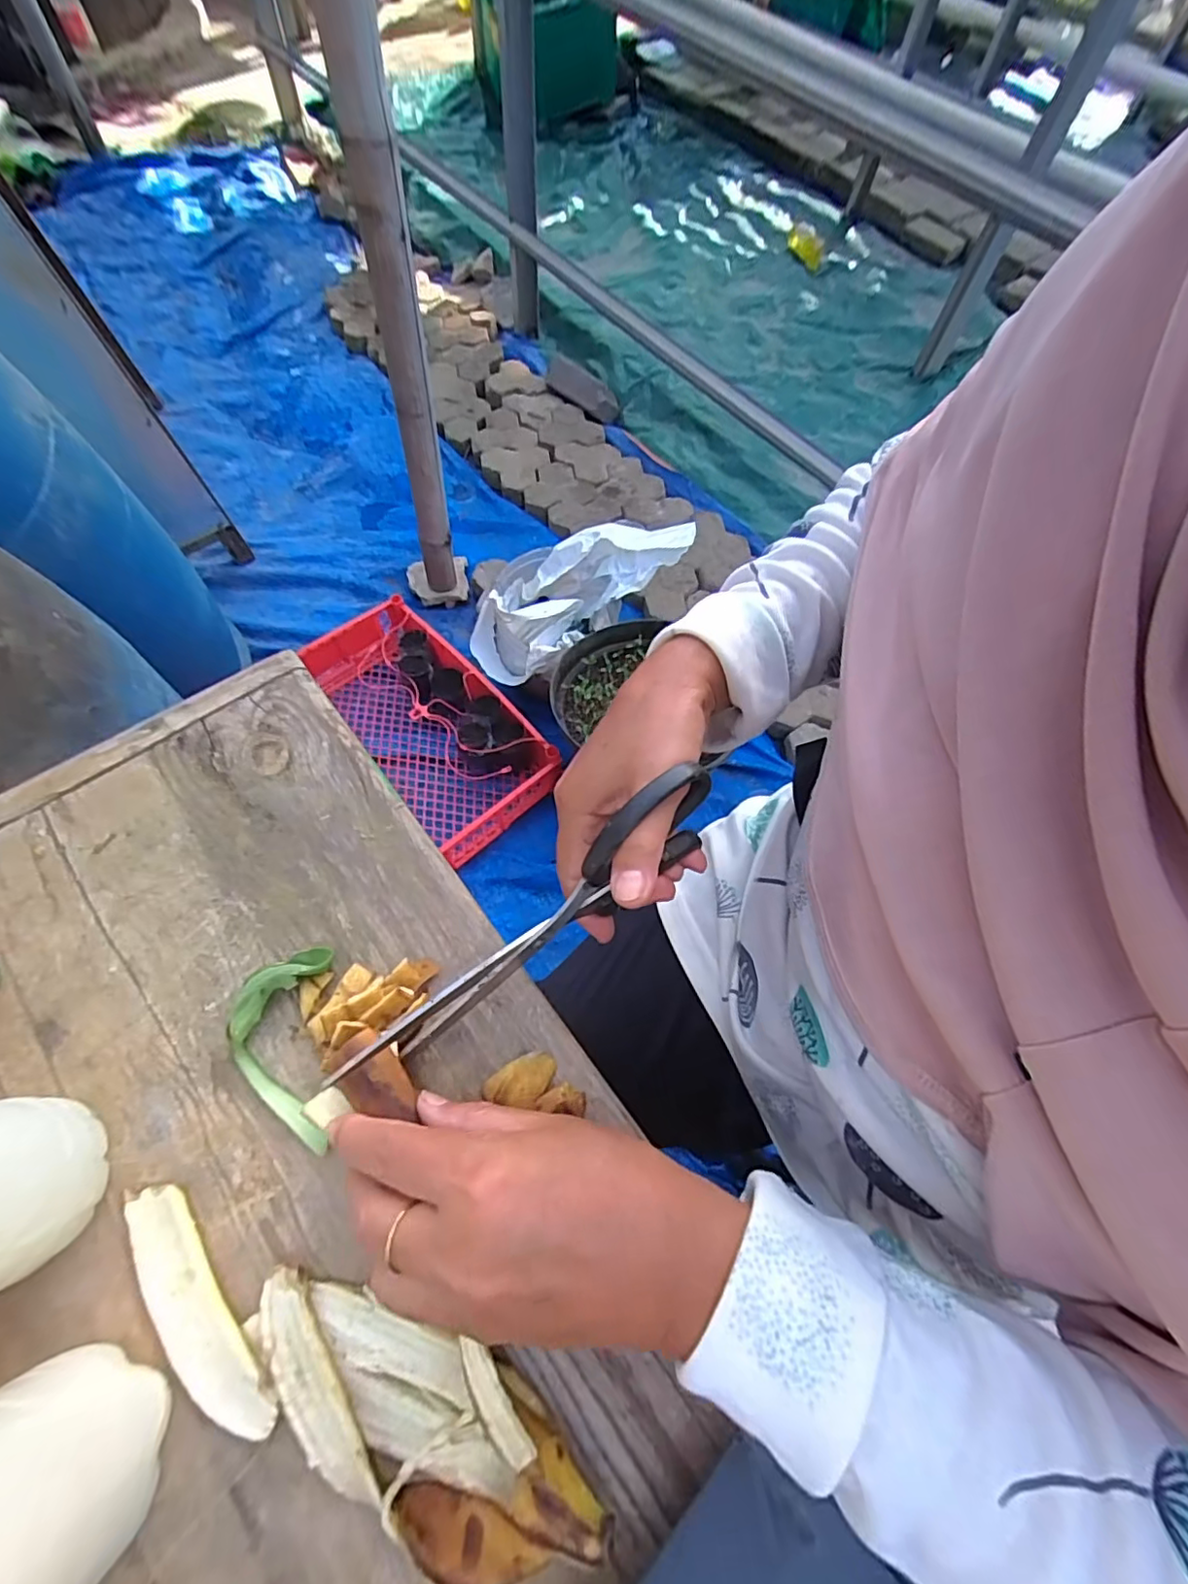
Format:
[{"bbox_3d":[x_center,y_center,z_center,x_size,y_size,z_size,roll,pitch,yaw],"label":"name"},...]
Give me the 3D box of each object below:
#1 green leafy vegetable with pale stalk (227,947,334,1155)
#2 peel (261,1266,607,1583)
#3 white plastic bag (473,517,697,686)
[{"bbox_3d":[-0.140,0.114,0.261,0.043,0.020,0.084,-9,66,-7],"label":"green leafy vegetable with pale stalk"},{"bbox_3d":[-0.066,0.228,0.210,0.139,0.017,0.053,24,66,8],"label":"peel"},{"bbox_3d":[-0.031,-0.379,1.094,0.454,0.110,0.221,-33,66,4],"label":"white plastic bag"}]

